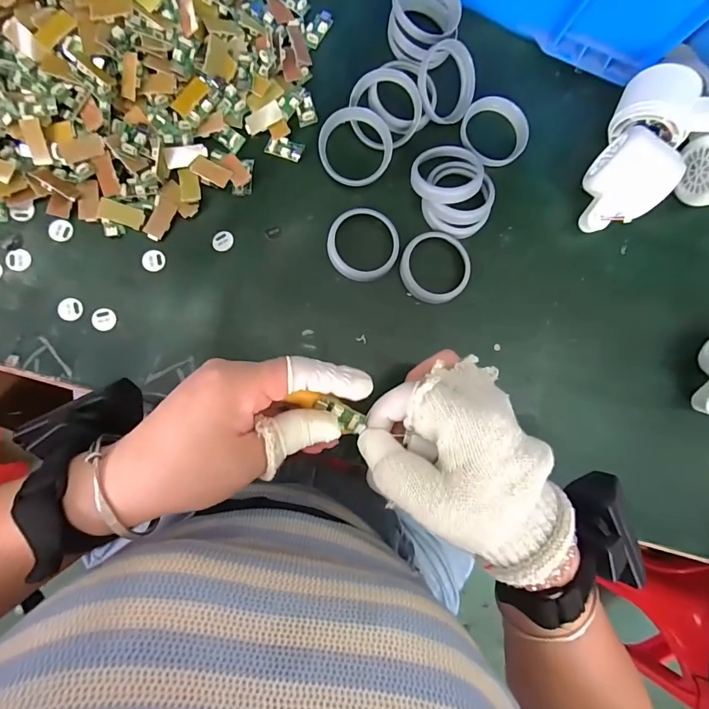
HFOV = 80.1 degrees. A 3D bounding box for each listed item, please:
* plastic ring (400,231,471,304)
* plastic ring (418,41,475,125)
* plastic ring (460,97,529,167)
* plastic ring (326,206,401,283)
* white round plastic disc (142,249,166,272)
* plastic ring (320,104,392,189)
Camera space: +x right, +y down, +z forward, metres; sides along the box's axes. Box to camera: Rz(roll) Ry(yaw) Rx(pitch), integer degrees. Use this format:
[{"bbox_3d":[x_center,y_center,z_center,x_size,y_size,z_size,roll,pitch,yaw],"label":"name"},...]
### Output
[{"bbox_3d":[0.068,-0.073,0.354,0.059,0.005,0.059,1,86,-7],"label":"plastic ring"},{"bbox_3d":[0.077,-0.226,0.349,0.058,0.012,0.058,-12,113,-32],"label":"plastic ring"},{"bbox_3d":[0.122,-0.193,0.365,0.059,0.012,0.051,33,82,-4],"label":"plastic ring"},{"bbox_3d":[0.008,-0.092,0.347,0.058,0.006,0.060,1,86,-7],"label":"plastic ring"},{"bbox_3d":[-0.156,-0.073,0.327,0.016,0.004,0.017,1,86,-7],"label":"white round plastic disc"},{"bbox_3d":[0.001,-0.170,0.346,0.059,0.013,0.059,1,86,-7],"label":"plastic ring"}]

